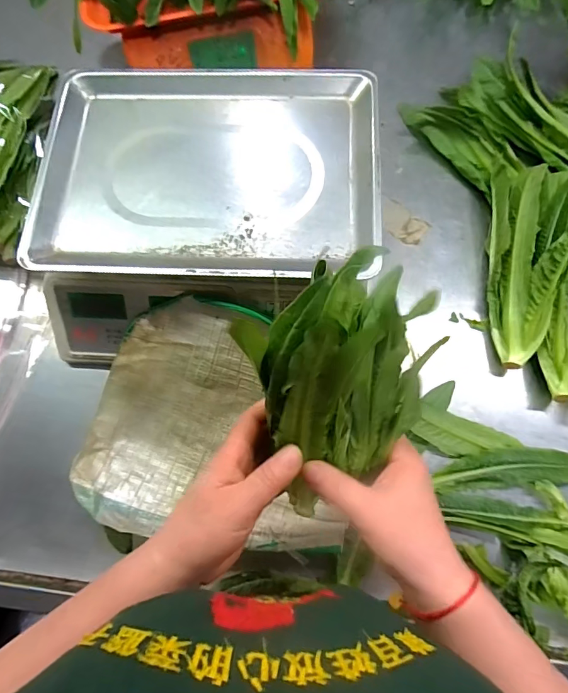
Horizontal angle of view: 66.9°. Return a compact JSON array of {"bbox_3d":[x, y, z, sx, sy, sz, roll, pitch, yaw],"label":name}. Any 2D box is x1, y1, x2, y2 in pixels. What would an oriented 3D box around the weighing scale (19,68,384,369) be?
[{"bbox_3d":[-0.077,-0.145,0.478,0.340,0.122,0.293,0,73,1],"label":"weighing scale"}]

